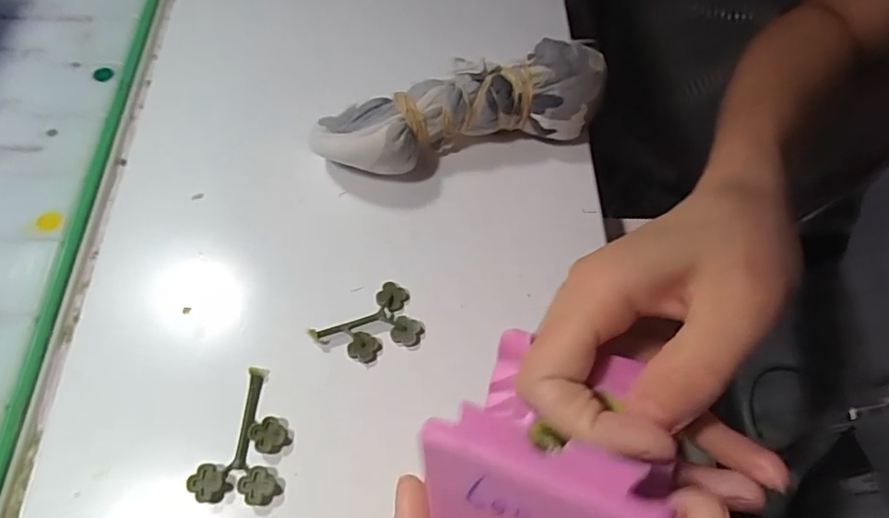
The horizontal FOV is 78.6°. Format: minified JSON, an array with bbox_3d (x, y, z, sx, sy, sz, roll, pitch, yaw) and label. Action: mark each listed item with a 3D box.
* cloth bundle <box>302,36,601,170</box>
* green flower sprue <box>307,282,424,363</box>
[{"bbox_3d":[0.009,-0.076,0.286,0.150,0.047,0.042,-15,65,-10],"label":"cloth bundle"},{"bbox_3d":[-0.034,0.032,0.249,0.047,0.007,0.031,-28,68,-16],"label":"green flower sprue"}]

